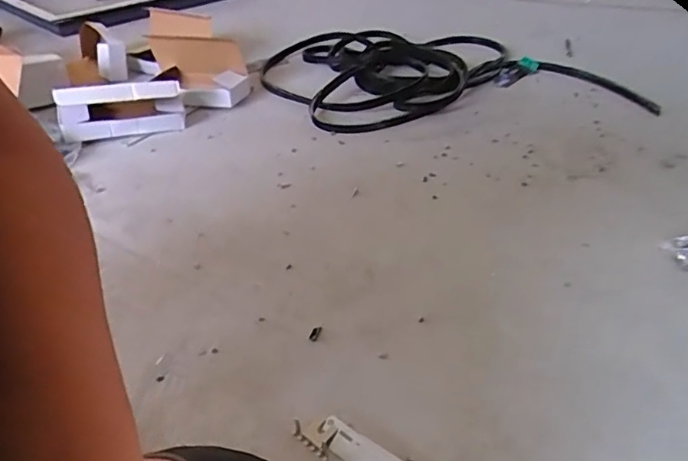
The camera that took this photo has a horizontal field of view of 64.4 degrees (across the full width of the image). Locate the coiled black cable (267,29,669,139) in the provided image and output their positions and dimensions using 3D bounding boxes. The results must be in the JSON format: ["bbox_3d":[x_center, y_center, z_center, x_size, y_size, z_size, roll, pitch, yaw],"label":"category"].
[{"bbox_3d":[0.215,-0.375,1.256,0.799,0.060,0.534,-3,36,0],"label":"coiled black cable"}]

